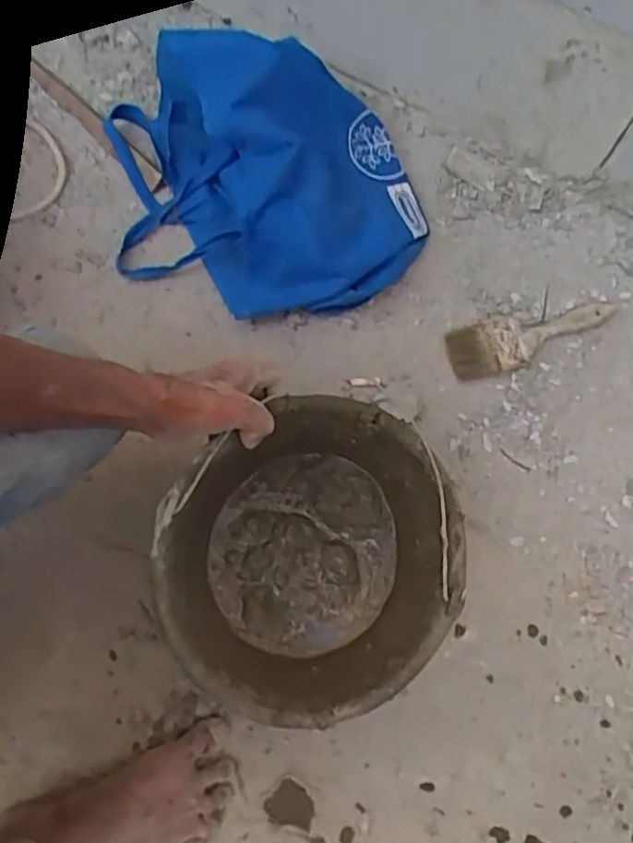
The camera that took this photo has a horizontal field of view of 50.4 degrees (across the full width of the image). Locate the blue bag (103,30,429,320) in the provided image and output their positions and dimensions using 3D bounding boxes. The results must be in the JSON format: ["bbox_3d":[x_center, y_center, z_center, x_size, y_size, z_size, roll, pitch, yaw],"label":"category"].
[{"bbox_3d":[-0.062,-0.274,0.752,0.342,0.138,0.317,-14,76,-6],"label":"blue bag"}]

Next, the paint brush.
[{"bbox_3d":[0.249,-0.096,0.768,0.207,0.016,0.062,-14,76,-6],"label":"paint brush"}]

